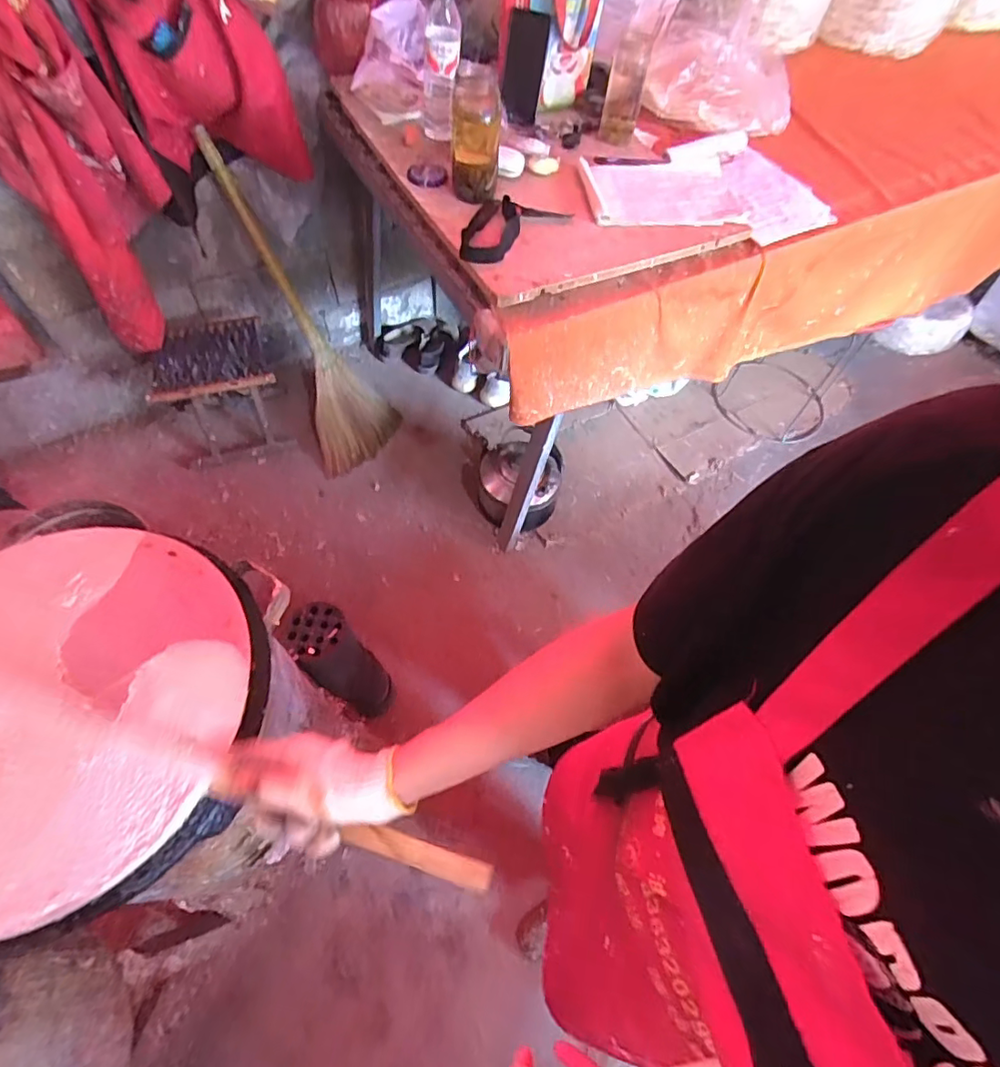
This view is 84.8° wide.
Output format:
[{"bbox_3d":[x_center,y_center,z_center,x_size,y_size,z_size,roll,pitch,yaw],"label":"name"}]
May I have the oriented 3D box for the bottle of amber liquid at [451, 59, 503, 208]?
[{"bbox_3d":[-0.040,-0.658,0.902,0.086,0.165,0.088,2,59,-3],"label":"bottle of amber liquid"}]

